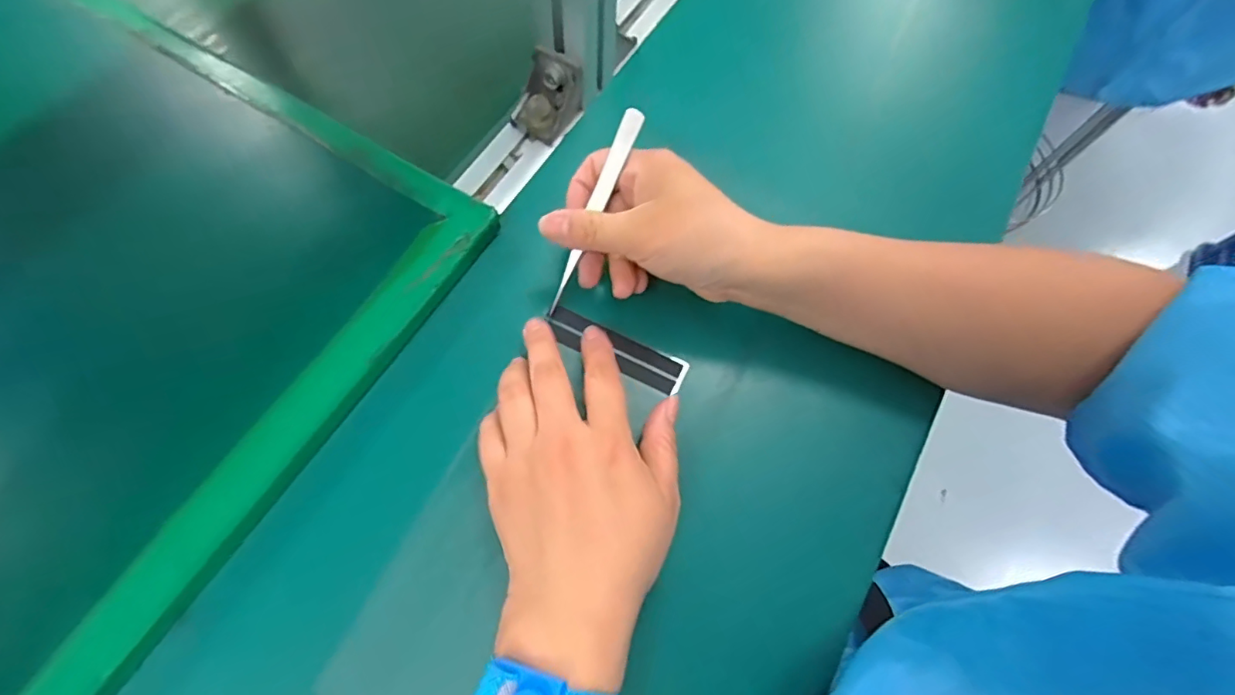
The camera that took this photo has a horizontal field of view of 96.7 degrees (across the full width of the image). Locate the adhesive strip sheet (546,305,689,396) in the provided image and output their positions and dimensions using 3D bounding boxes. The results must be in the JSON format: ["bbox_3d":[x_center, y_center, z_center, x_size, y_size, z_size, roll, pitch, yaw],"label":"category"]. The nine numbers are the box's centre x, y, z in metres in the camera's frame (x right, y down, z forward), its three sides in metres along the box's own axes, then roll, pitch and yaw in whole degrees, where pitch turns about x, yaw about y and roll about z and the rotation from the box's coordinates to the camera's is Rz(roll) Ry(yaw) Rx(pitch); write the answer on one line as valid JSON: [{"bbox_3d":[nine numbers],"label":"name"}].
[{"bbox_3d":[0.000,0.001,0.337,0.088,0.005,0.024,27,70,5],"label":"adhesive strip sheet"}]

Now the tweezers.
[{"bbox_3d":[-0.015,-0.076,0.318,0.010,0.008,0.124,28,106,8],"label":"tweezers"}]

